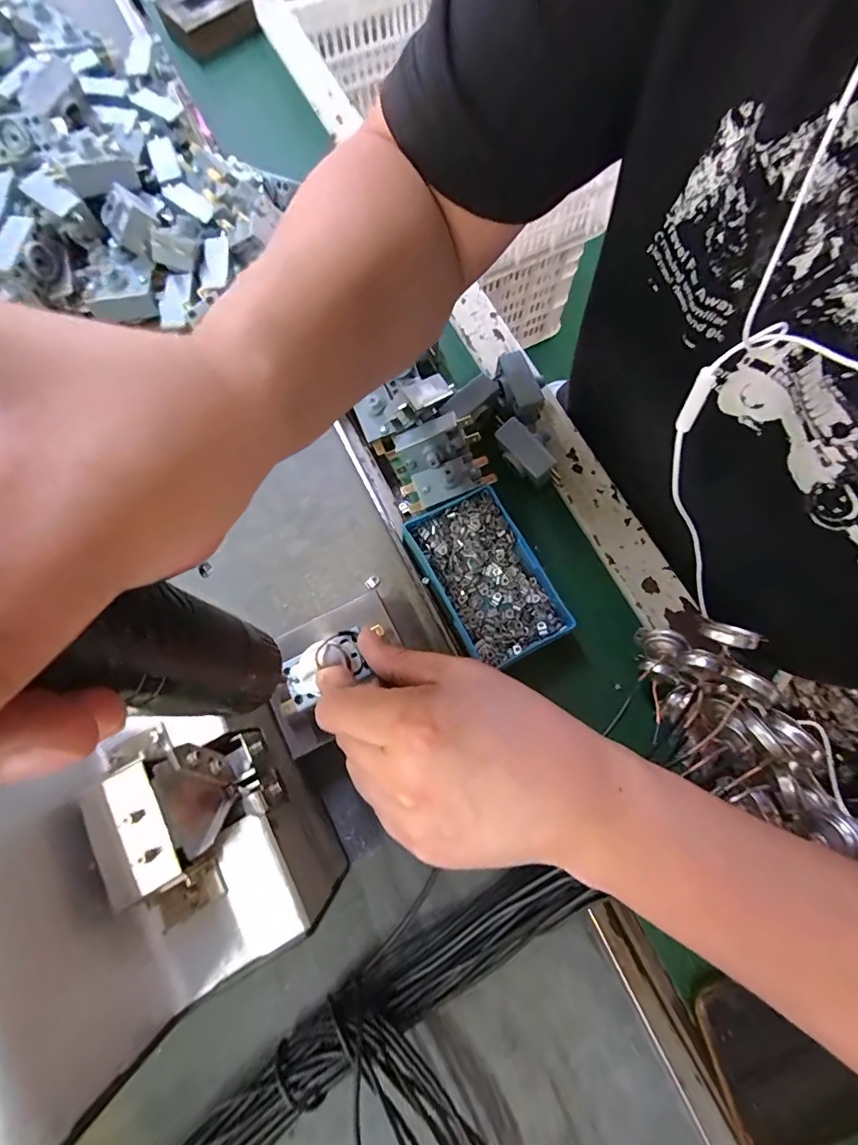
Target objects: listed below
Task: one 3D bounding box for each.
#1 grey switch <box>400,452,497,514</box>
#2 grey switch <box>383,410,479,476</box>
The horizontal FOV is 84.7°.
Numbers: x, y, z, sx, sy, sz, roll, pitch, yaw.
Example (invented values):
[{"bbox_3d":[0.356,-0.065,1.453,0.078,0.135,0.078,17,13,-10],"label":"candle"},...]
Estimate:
[{"bbox_3d":[0.014,-0.067,0.331,0.065,0.017,0.027,-23,74,-6],"label":"grey switch"},{"bbox_3d":[0.002,-0.090,0.340,0.067,0.026,0.030,-20,73,16],"label":"grey switch"}]

